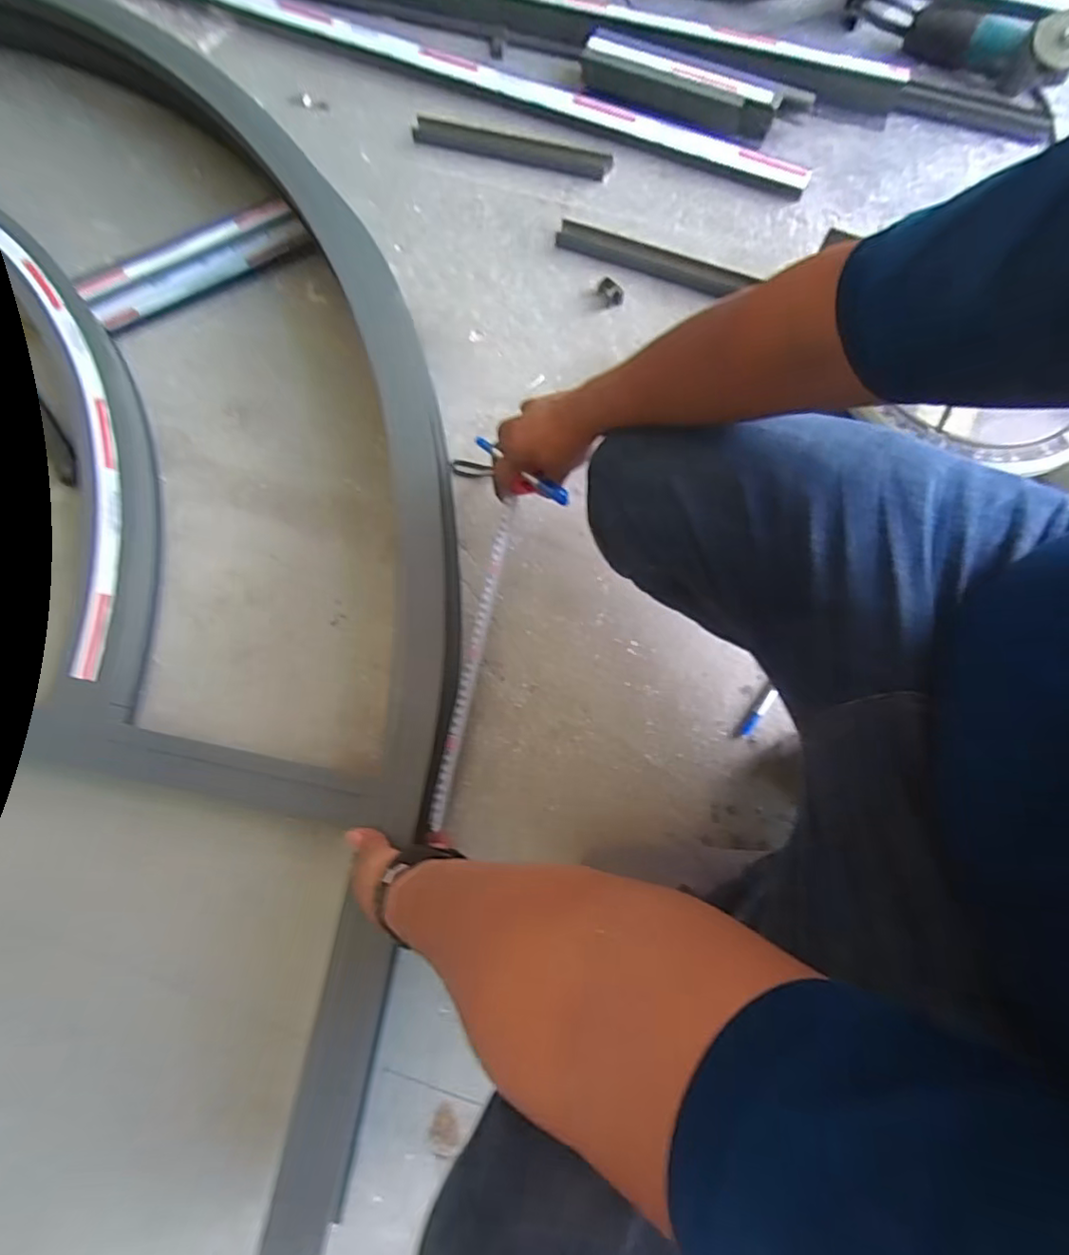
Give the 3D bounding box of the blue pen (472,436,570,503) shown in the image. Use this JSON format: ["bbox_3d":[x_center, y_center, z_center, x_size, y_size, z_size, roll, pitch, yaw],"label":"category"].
[{"bbox_3d":[-0.014,-0.174,0.658,0.129,0.018,0.017,38,78,13],"label":"blue pen"}]

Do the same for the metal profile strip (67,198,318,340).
[{"bbox_3d":[-0.471,-0.507,0.839,0.307,0.074,0.022,-26,32,-5],"label":"metal profile strip"}]

